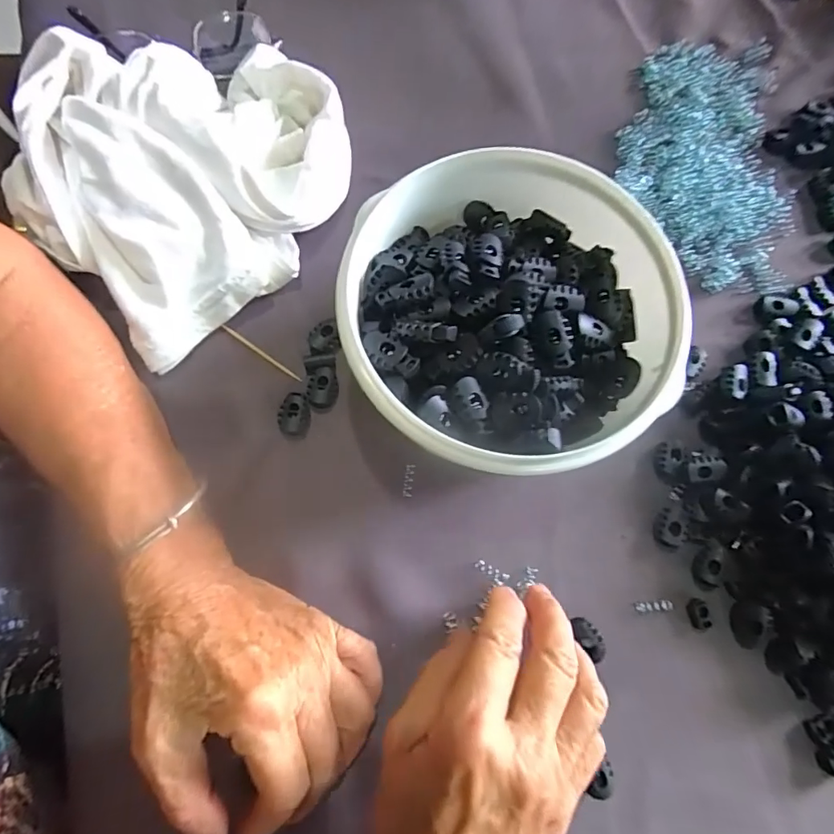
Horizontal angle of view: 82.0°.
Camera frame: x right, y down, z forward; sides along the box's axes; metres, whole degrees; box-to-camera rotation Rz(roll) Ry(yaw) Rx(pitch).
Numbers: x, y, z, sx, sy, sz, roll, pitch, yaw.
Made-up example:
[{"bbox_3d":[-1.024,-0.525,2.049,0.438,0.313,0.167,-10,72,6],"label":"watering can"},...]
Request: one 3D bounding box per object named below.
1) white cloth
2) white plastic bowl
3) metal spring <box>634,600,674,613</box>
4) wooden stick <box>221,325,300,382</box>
[{"bbox_3d":[-0.129,-0.146,0.277,0.185,0.072,0.149,-40,81,-11],"label":"white cloth"},{"bbox_3d":[0.051,-0.046,0.258,0.175,0.073,0.164,-6,76,-3],"label":"white plastic bowl"},{"bbox_3d":[0.130,0.104,0.262,0.021,0.004,0.005,-3,76,-3],"label":"metal spring"},{"bbox_3d":[-0.093,-0.039,0.289,0.059,0.004,0.004,34,77,6],"label":"wooden stick"}]

